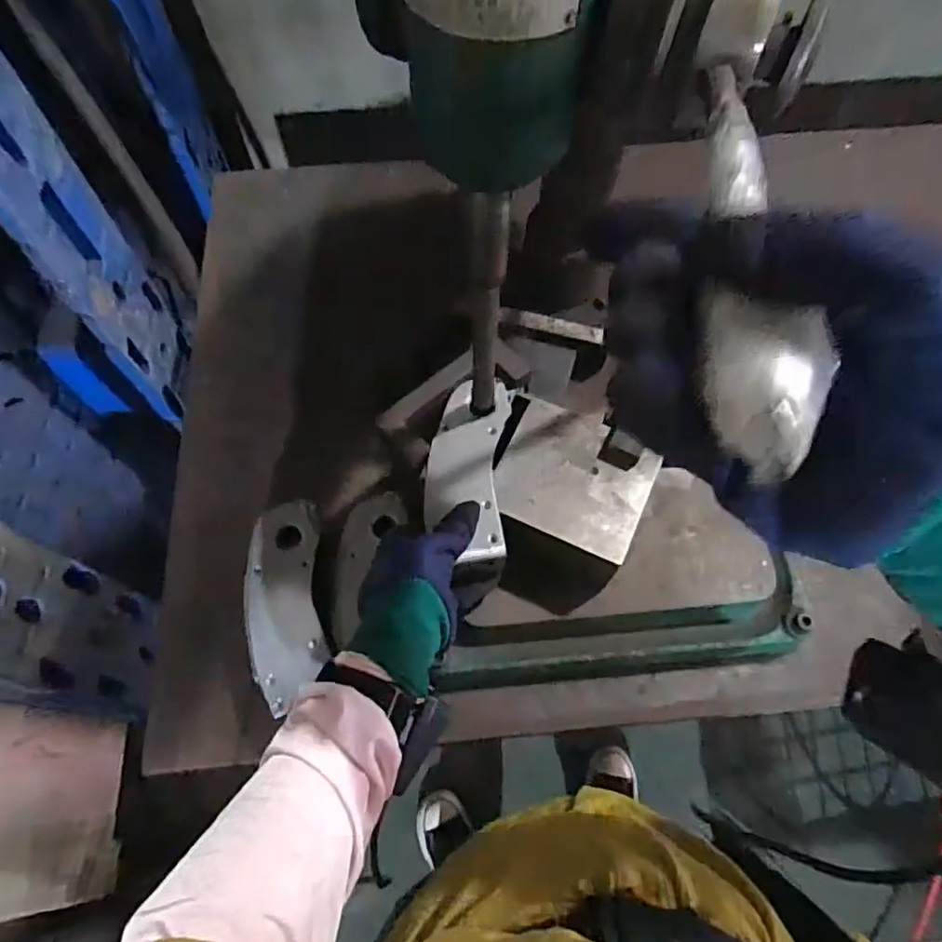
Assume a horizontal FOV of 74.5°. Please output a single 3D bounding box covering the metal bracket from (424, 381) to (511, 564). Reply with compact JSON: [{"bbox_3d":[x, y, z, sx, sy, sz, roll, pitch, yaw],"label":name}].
[{"bbox_3d":[-0.003,-0.002,0.525,0.069,0.012,0.155,0,67,1],"label":"metal bracket"}]

